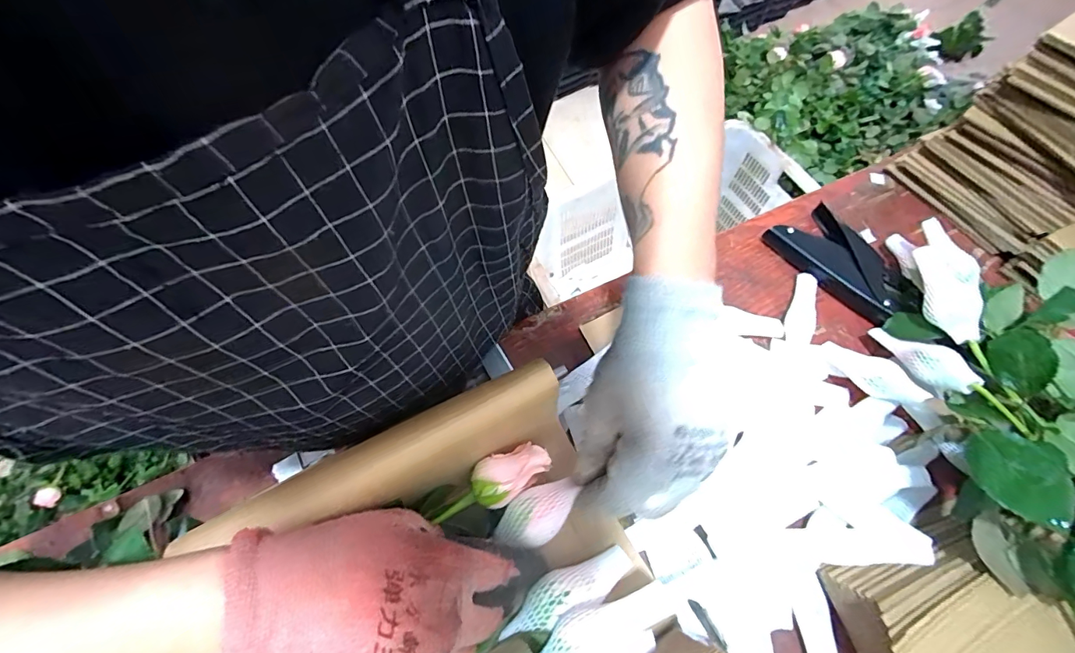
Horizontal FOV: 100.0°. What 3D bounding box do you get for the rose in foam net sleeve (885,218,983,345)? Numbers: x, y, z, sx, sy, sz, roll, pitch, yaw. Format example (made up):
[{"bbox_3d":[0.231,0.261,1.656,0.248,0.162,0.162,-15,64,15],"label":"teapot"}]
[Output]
[{"bbox_3d":[0.356,-0.045,0.404,0.046,0.050,0.145,13,55,15],"label":"rose in foam net sleeve"}]

